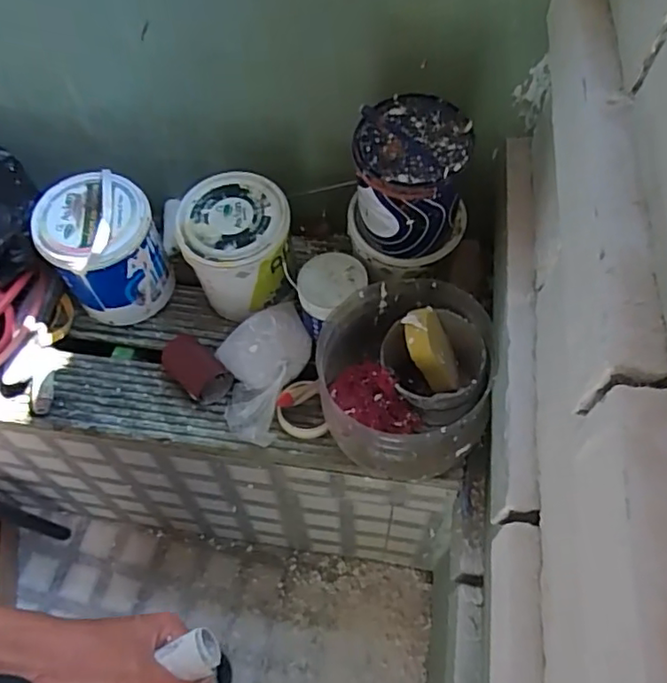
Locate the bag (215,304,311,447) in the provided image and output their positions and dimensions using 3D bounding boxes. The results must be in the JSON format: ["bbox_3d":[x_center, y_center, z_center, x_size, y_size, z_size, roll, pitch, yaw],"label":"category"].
[{"bbox_3d":[-0.121,0.030,0.971,0.138,0.100,0.234,17,58,11],"label":"bag"}]

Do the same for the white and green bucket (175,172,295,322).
[{"bbox_3d":[-0.157,-0.155,1.000,0.173,0.171,0.156,-3,56,-1],"label":"white and green bucket"}]

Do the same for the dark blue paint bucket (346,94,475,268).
[{"bbox_3d":[0.110,-0.205,0.849,0.169,0.221,0.141,-2,56,-1],"label":"dark blue paint bucket"}]

